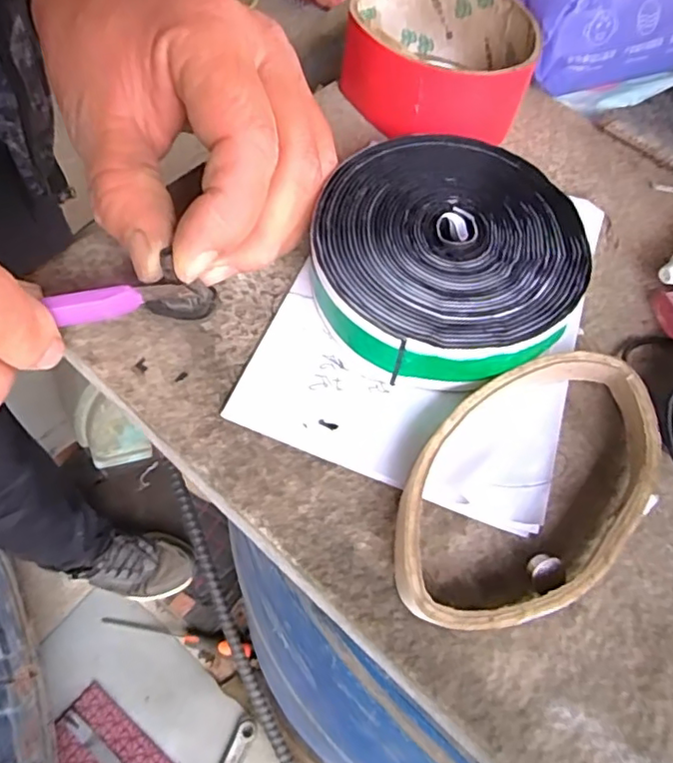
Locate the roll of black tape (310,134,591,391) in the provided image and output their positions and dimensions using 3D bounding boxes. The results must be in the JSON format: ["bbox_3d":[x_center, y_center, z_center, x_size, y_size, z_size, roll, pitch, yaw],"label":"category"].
[{"bbox_3d":[0.040,-0.045,0.211,0.090,0.028,0.096,3,58,-4],"label":"roll of black tape"}]

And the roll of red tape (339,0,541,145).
[{"bbox_3d":[0.044,-0.146,0.264,0.082,0.034,0.080,3,58,-4],"label":"roll of red tape"}]

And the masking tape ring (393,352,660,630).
[{"bbox_3d":[0.059,0.031,0.180,0.061,0.015,0.106,40,63,17],"label":"masking tape ring"}]

